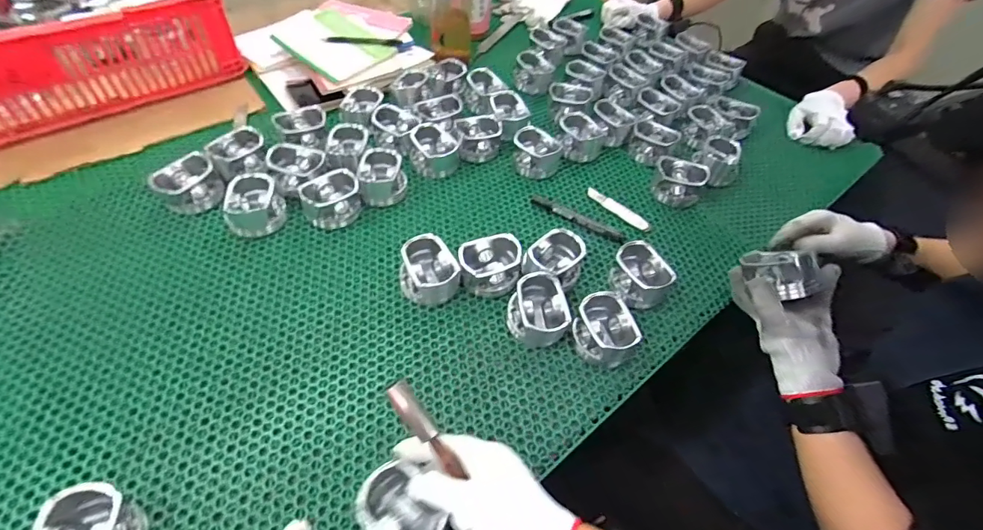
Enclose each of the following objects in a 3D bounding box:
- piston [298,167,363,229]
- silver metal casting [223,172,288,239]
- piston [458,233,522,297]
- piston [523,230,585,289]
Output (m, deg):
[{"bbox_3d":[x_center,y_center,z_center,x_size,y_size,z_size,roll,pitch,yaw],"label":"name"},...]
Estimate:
[{"bbox_3d":[-0.221,-0.091,0.623,0.077,0.046,0.069,-9,54,-11],"label":"piston"},{"bbox_3d":[-0.319,-0.081,0.602,0.074,0.058,0.070,-14,56,-15],"label":"silver metal casting"},{"bbox_3d":[-0.001,0.001,0.572,0.078,0.050,0.062,-8,54,-11],"label":"piston"},{"bbox_3d":[0.084,-0.005,0.589,0.068,0.049,0.063,2,53,-3],"label":"piston"}]

